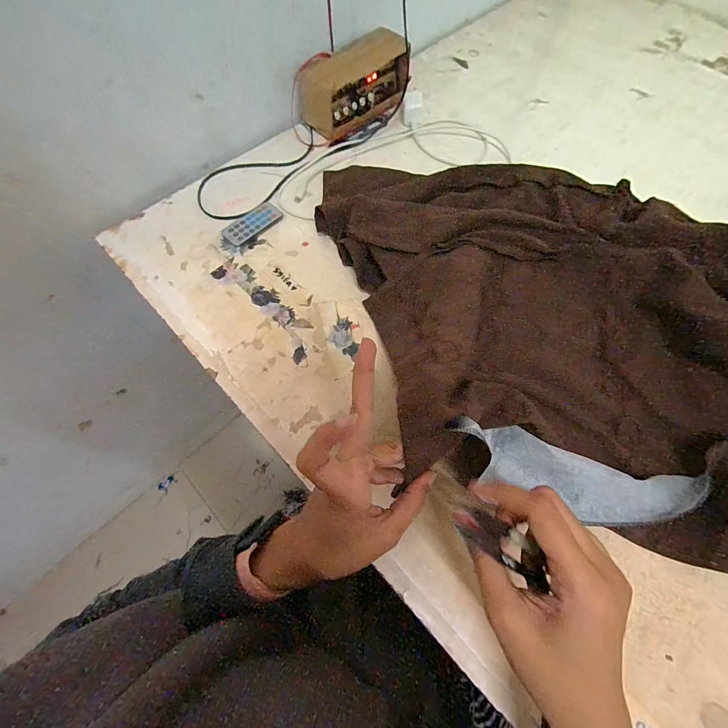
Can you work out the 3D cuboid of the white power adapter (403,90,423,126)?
[{"bbox_3d":[0.082,-0.424,0.558,0.029,0.029,0.046,6,68,3],"label":"white power adapter"}]

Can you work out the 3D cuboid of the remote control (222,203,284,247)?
[{"bbox_3d":[-0.158,-0.200,0.482,0.038,0.009,0.085,41,74,16],"label":"remote control"}]

